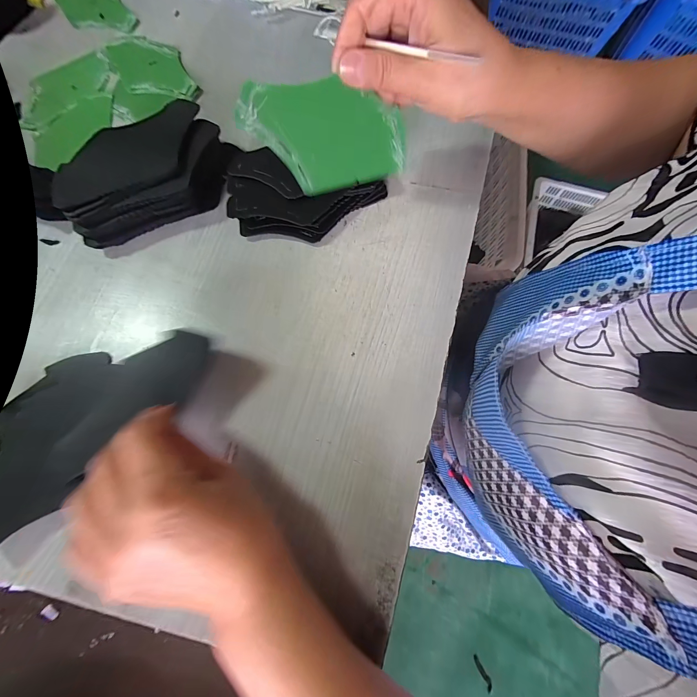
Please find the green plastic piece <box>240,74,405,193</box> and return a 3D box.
[{"bbox_3d":[-0.011,-0.163,0.230,0.130,0.067,0.009,-20,47,-18],"label":"green plastic piece"}]

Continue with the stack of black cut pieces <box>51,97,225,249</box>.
[{"bbox_3d":[-0.186,-0.164,0.277,0.138,0.041,0.095,-24,77,-8],"label":"stack of black cut pieces"}]

